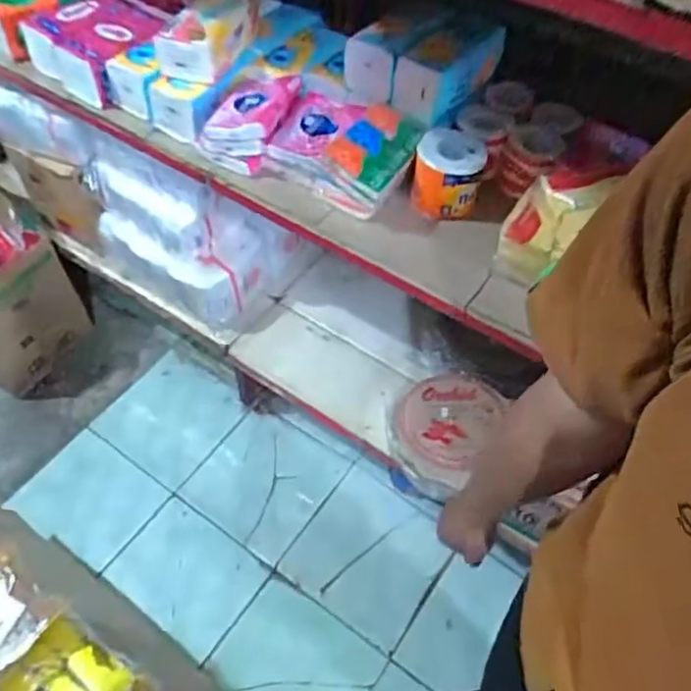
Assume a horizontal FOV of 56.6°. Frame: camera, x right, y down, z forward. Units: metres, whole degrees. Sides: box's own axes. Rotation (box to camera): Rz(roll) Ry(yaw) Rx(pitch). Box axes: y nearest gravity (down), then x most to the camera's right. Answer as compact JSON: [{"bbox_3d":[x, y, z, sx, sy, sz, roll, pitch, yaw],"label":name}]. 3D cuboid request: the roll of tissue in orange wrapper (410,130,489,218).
[{"bbox_3d":[0.151,-0.251,0.942,0.093,0.104,0.110,11,54,7],"label":"roll of tissue in orange wrapper"}]

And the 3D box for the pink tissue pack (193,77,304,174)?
[{"bbox_3d":[-0.144,-0.362,1.016,0.113,0.085,0.169,15,54,10],"label":"pink tissue pack"}]

